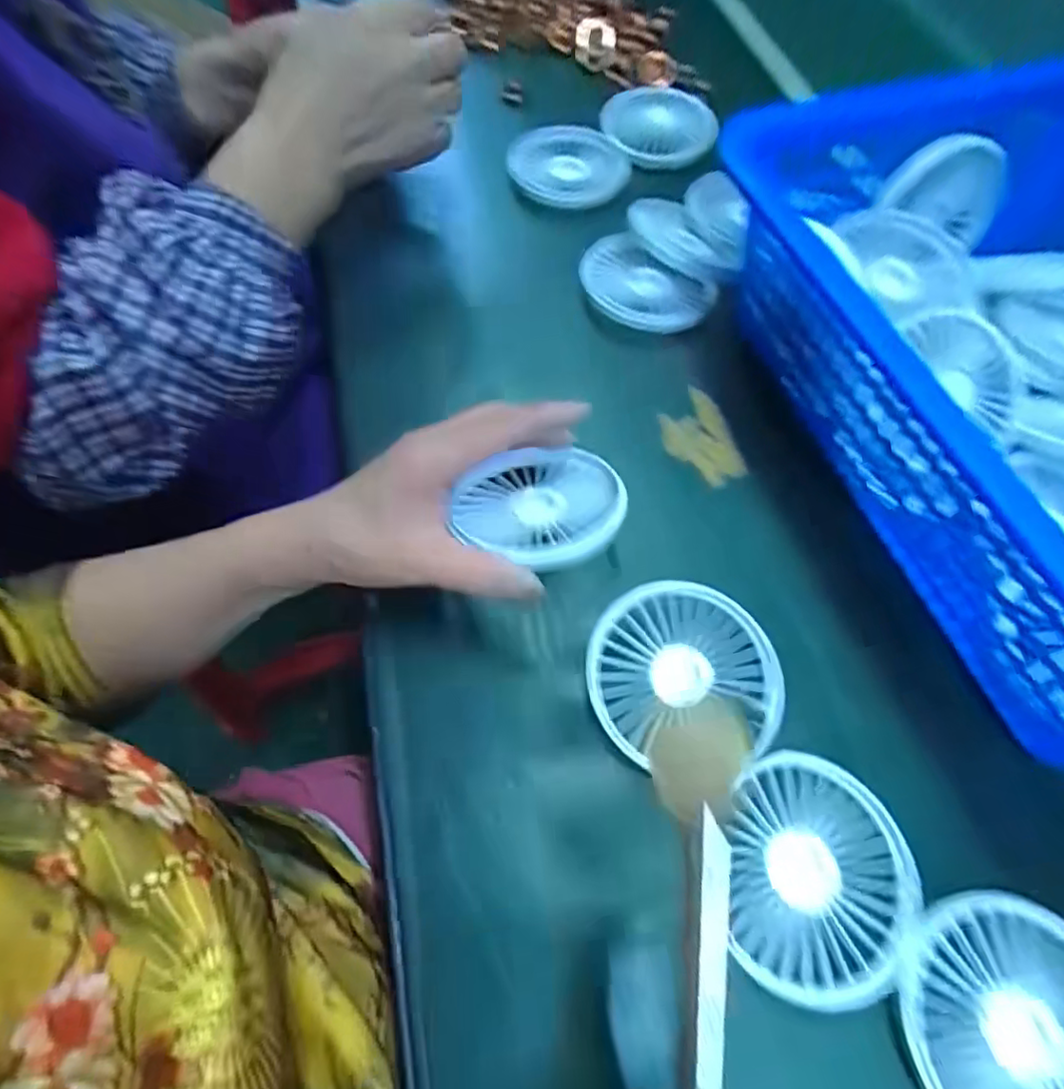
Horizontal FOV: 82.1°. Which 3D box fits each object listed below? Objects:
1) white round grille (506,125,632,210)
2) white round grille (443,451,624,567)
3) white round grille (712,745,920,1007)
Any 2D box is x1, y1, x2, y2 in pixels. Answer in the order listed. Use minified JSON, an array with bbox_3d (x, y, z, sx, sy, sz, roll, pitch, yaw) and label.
[{"bbox_3d":[0.030,-0.304,0.491,0.098,0.024,0.107,5,58,-8],"label":"white round grille"},{"bbox_3d":[0.003,-0.020,0.309,0.082,0.013,0.084,-6,37,4],"label":"white round grille"},{"bbox_3d":[0.120,0.135,0.253,0.079,0.008,0.088,2,62,2],"label":"white round grille"}]

